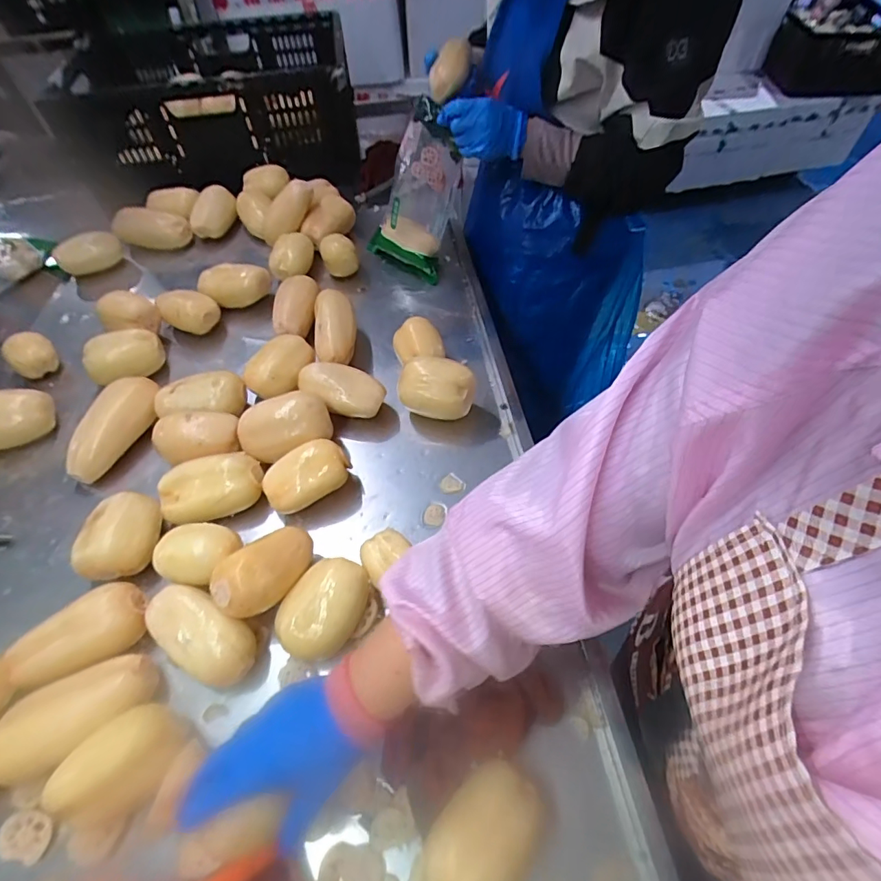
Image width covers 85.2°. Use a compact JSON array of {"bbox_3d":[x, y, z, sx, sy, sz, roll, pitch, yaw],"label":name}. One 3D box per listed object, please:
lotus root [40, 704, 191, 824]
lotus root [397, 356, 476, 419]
[{"bbox_3d":[-0.290,0.302,0.443,0.108,0.075,0.069,-34,60,-19],"label":"lotus root"},{"bbox_3d":[-0.004,-0.075,0.690,0.106,0.072,0.065,13,57,11],"label":"lotus root"}]

